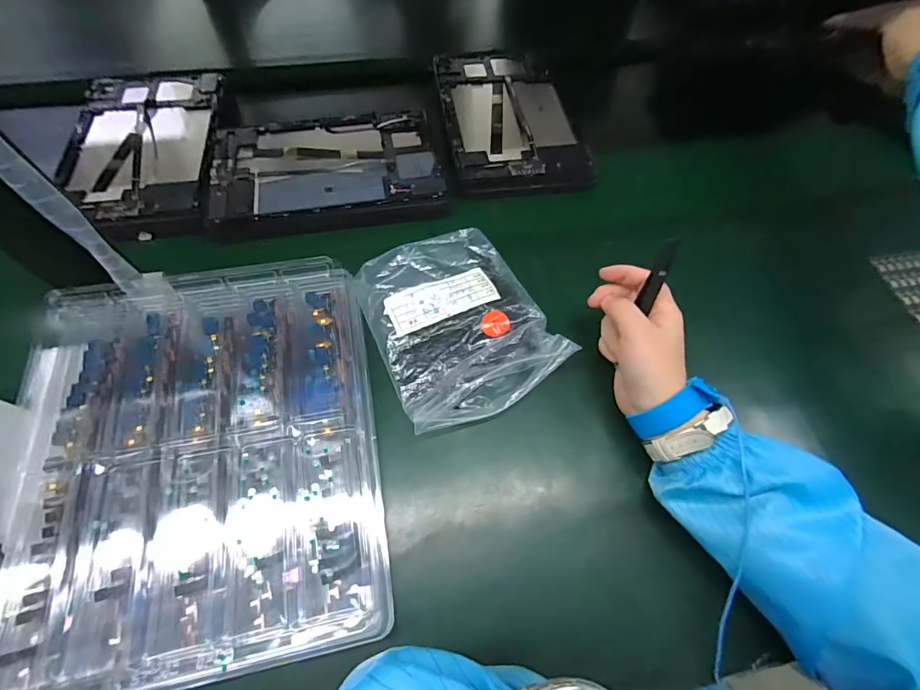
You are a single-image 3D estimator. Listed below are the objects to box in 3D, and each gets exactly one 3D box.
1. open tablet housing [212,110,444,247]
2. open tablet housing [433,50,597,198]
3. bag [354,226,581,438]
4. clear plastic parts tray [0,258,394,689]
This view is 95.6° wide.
[{"bbox_3d":[-0.139,-0.185,0.442,0.230,0.013,0.161,-10,61,-7],"label":"open tablet housing"},{"bbox_3d":[0.057,-0.272,0.488,0.146,0.010,0.255,-7,61,-6],"label":"open tablet housing"},{"bbox_3d":[-0.002,-0.025,0.354,0.138,0.030,0.168,-24,64,-14],"label":"bag"},{"bbox_3d":[-0.183,0.070,0.291,0.241,0.038,0.273,-9,61,-7],"label":"clear plastic parts tray"}]

